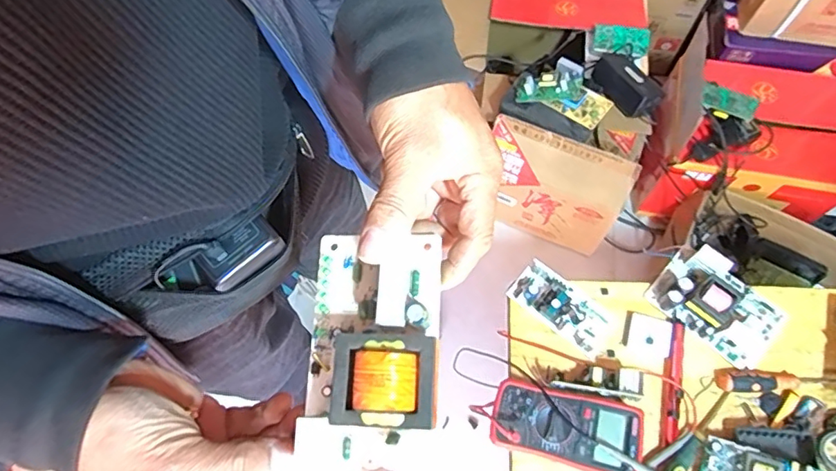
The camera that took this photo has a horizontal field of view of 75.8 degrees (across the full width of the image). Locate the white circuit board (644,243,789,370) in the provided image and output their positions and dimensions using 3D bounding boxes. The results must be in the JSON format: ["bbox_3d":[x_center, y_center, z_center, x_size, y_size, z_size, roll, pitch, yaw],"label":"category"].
[{"bbox_3d":[0.421,0.095,0.745,0.163,0.046,0.106,39,75,16],"label":"white circuit board"}]

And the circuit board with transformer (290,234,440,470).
[{"bbox_3d":[-0.028,0.069,0.300,0.080,0.041,0.154,1,68,3],"label":"circuit board with transformer"}]

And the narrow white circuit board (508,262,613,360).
[{"bbox_3d":[0.206,0.097,0.756,0.146,0.038,0.069,38,75,16],"label":"narrow white circuit board"}]

